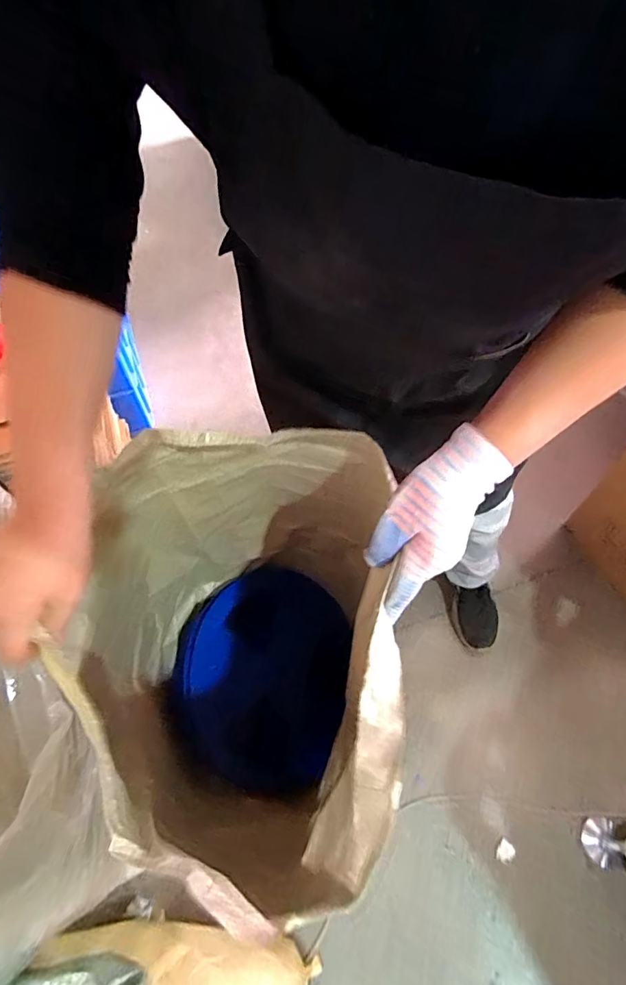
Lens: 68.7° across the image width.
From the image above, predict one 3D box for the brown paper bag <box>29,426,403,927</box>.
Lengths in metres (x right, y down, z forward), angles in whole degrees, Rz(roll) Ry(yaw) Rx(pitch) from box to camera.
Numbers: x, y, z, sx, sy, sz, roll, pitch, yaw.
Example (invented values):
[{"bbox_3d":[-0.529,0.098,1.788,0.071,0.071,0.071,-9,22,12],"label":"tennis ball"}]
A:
[{"bbox_3d":[-0.080,0.190,0.527,0.296,0.430,0.358,0,60,0],"label":"brown paper bag"}]

